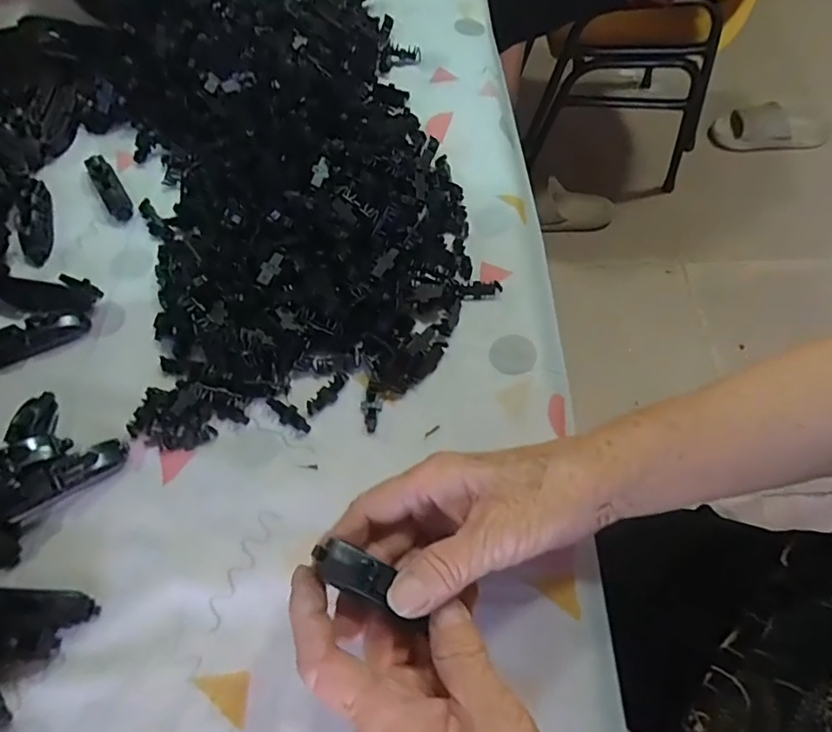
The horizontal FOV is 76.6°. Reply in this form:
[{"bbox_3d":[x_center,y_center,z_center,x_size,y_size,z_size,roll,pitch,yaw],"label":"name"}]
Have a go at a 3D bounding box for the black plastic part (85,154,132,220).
[{"bbox_3d":[-0.257,-0.150,0.440,0.018,0.016,0.066,-30,67,-14],"label":"black plastic part"}]

